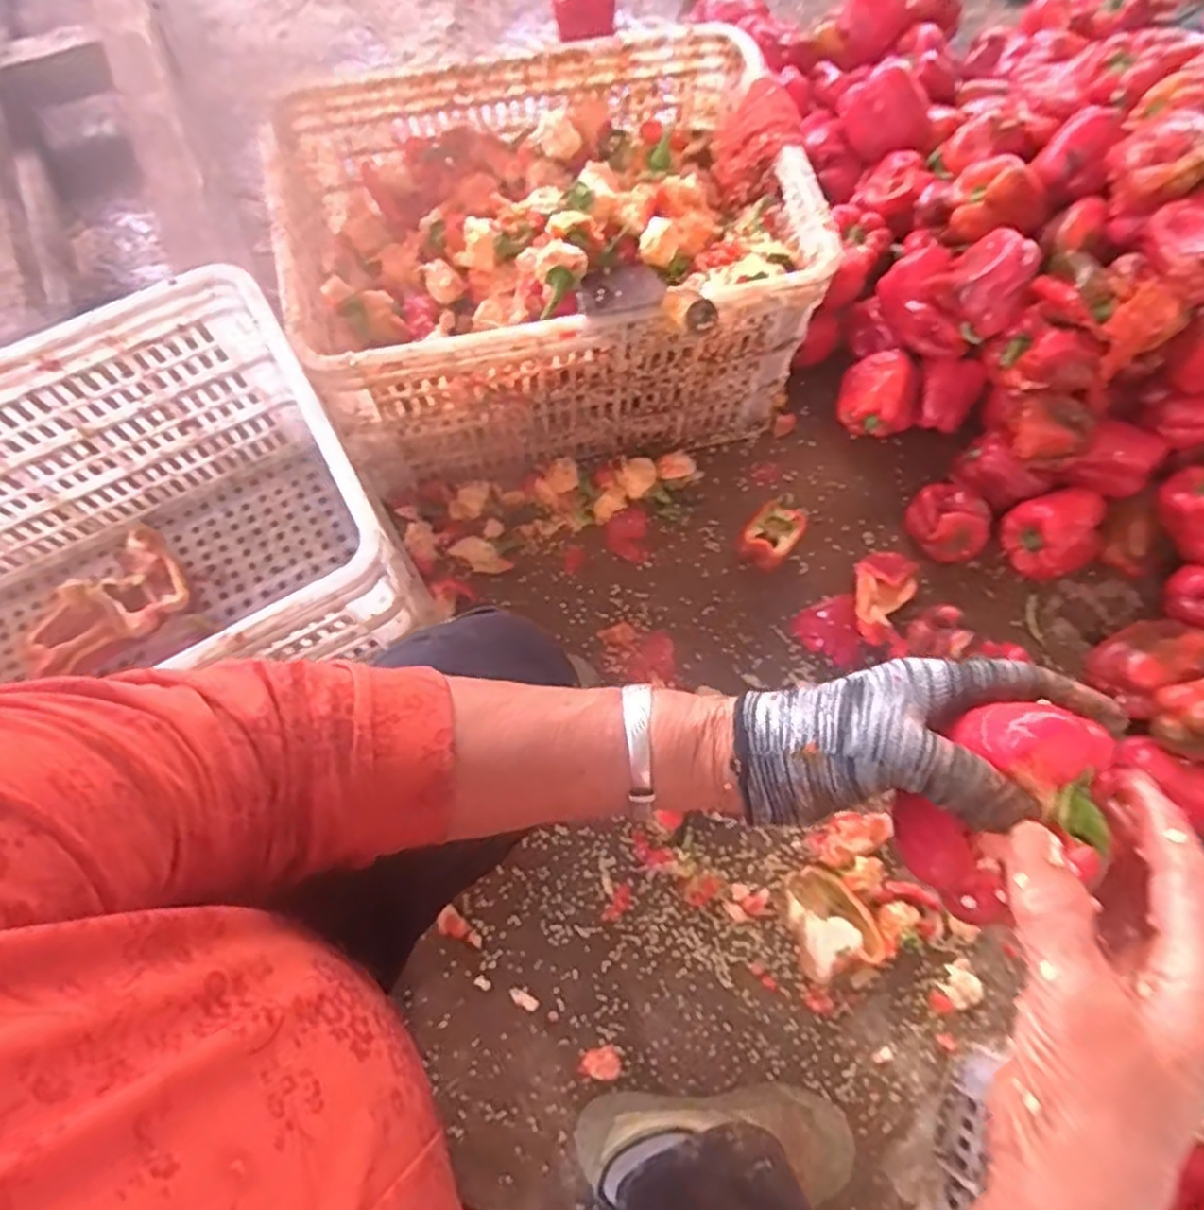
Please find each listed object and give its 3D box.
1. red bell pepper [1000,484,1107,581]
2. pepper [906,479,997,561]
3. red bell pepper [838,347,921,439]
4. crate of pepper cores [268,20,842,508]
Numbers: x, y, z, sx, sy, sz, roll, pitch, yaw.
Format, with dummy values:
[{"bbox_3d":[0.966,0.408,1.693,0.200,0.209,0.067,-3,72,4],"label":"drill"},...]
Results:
[{"bbox_3d":[0.548,-0.088,0.902,0.108,0.088,0.091,-21,73,-8],"label":"red bell pepper"},{"bbox_3d":[0.420,-0.101,0.912,0.084,0.060,0.098,-36,76,-12],"label":"pepper"},{"bbox_3d":[0.351,-0.261,0.956,0.094,0.087,0.089,0,71,-1],"label":"red bell pepper"},{"bbox_3d":[-0.054,-0.380,0.869,0.514,0.279,0.370,-15,72,-6],"label":"crate of pepper cores"}]

